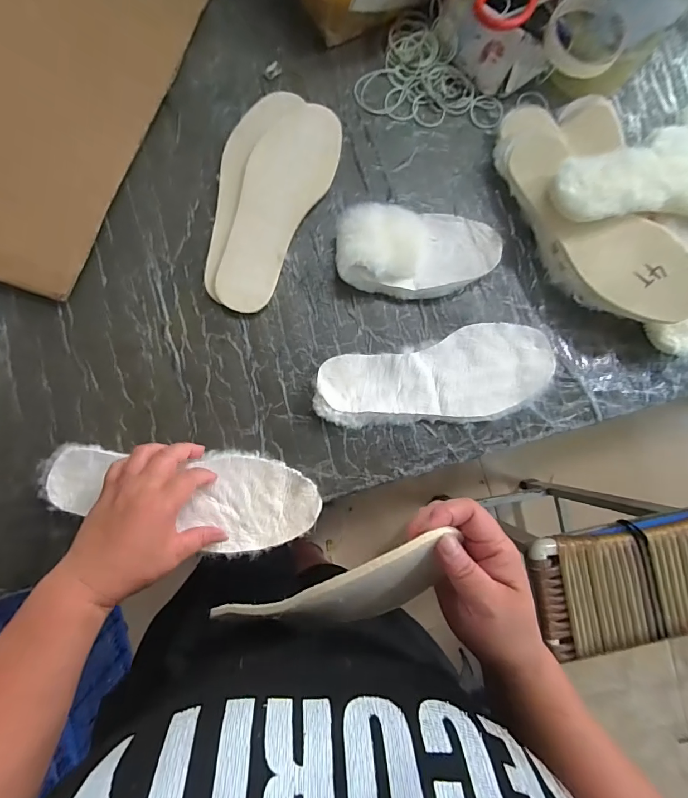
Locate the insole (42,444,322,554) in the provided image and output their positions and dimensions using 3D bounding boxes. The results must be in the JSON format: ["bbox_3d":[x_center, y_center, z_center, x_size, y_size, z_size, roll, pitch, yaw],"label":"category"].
[{"bbox_3d":[-0.160,0.097,0.427,0.266,0.018,0.093,9,86,-4],"label":"insole"}]

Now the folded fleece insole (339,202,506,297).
[{"bbox_3d":[0.084,-0.163,0.468,0.182,0.046,0.095,-1,87,-6],"label":"folded fleece insole"}]

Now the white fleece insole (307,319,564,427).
[{"bbox_3d":[0.102,-0.019,0.459,0.259,0.023,0.098,-13,88,-7],"label":"white fleece insole"}]

